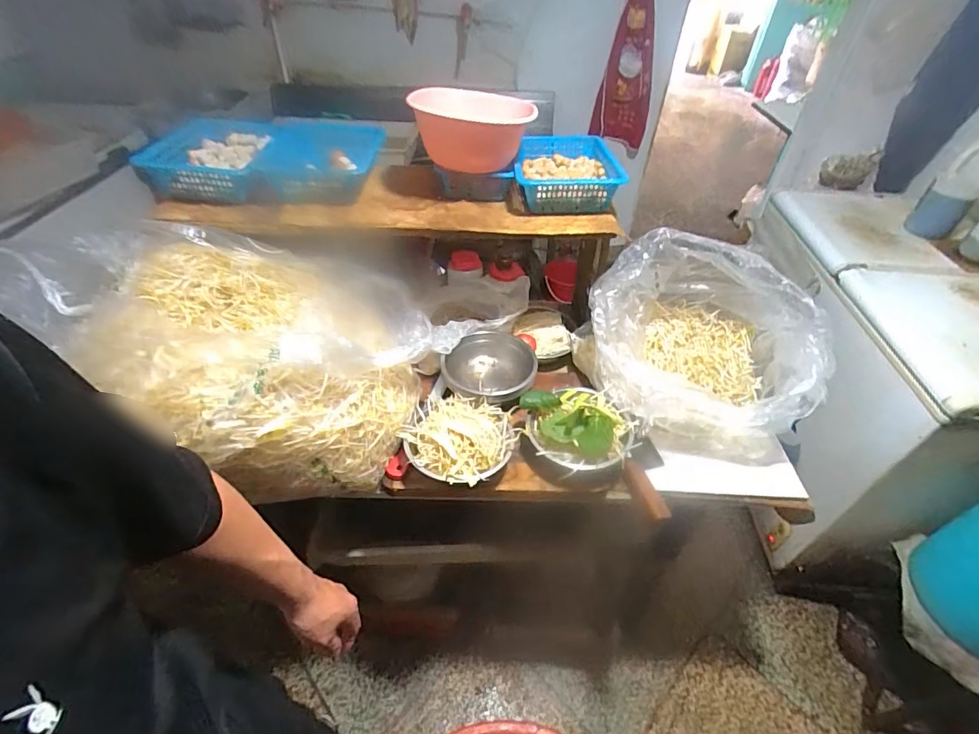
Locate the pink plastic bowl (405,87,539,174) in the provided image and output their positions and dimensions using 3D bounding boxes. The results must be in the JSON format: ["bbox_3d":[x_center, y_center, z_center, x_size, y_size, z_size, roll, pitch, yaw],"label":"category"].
[{"bbox_3d":[-0.033,-0.455,0.914,0.220,0.106,0.184,7,44,5],"label":"pink plastic bowl"}]

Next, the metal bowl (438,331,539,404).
[{"bbox_3d":[0.007,0.016,0.961,0.181,0.089,0.184,1,44,-1],"label":"metal bowl"}]

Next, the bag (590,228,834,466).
[{"bbox_3d":[0.419,-0.072,0.959,0.433,0.268,0.437,8,44,6],"label":"bag"}]

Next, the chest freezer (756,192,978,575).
[{"bbox_3d":[1.155,0.013,1.472,0.564,0.703,0.993,4,44,2],"label":"chest freezer"}]

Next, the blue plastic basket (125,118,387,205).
[{"bbox_3d":[-0.451,-0.433,1.003,0.429,0.084,0.308,7,44,4],"label":"blue plastic basket"}]

